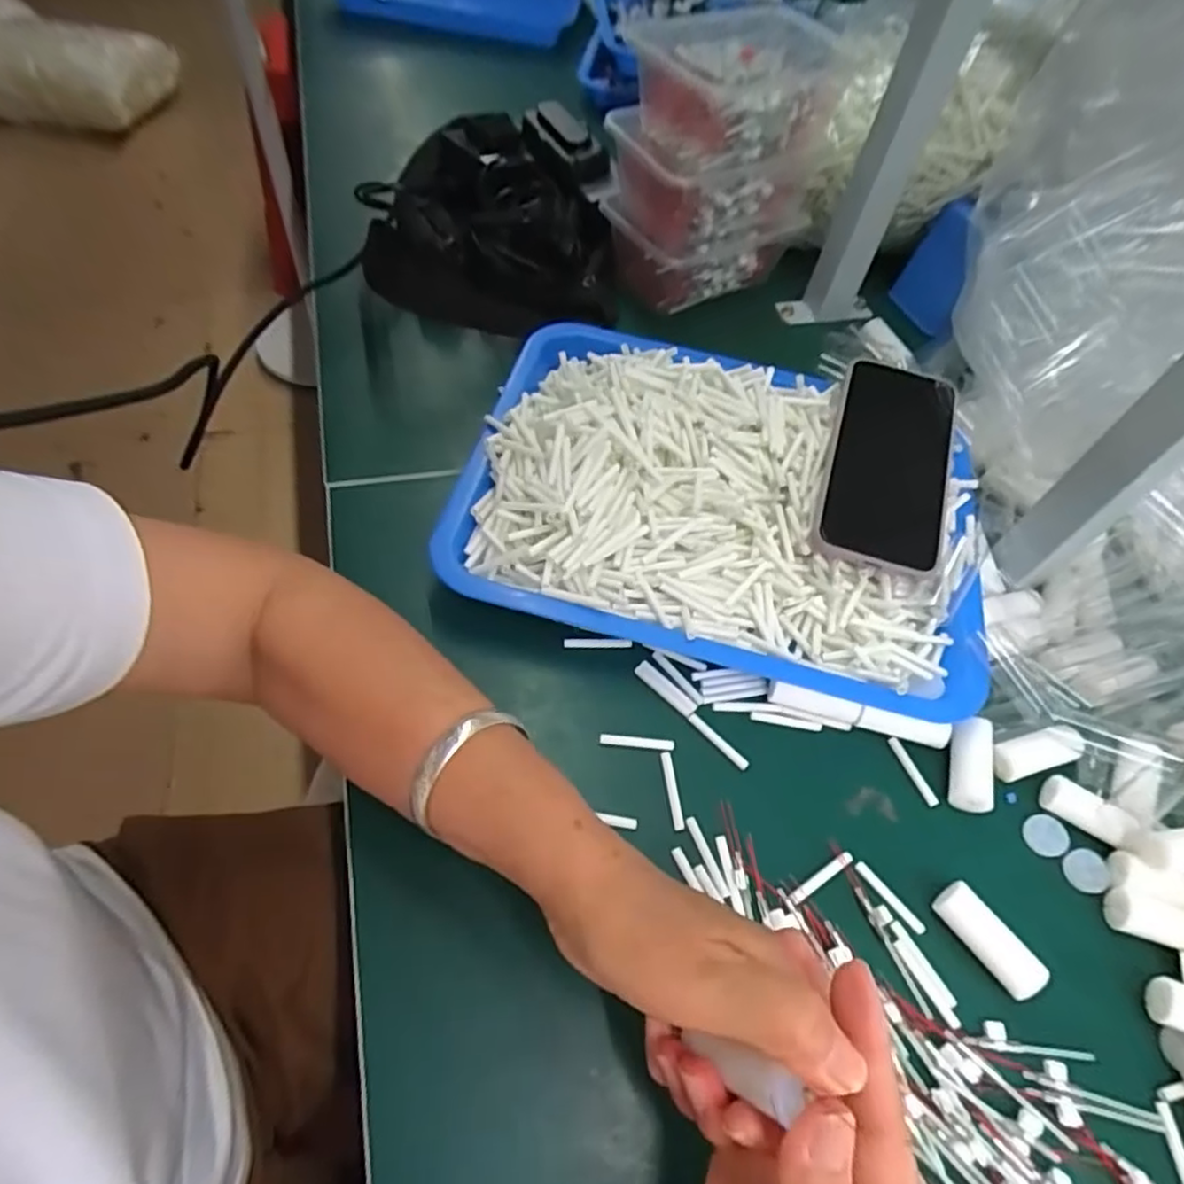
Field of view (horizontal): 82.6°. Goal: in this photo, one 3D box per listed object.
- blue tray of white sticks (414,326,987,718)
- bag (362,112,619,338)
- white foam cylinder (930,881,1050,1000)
[{"bbox_3d":[0.085,-0.064,0.440,0.327,0.063,0.248,14,56,3],"label":"blue tray of white sticks"},{"bbox_3d":[-0.079,-0.306,0.565,0.195,0.068,0.230,2,56,-4],"label":"bag"},{"bbox_3d":[0.192,0.169,0.328,0.021,0.015,0.053,-28,63,-22],"label":"white foam cylinder"}]

